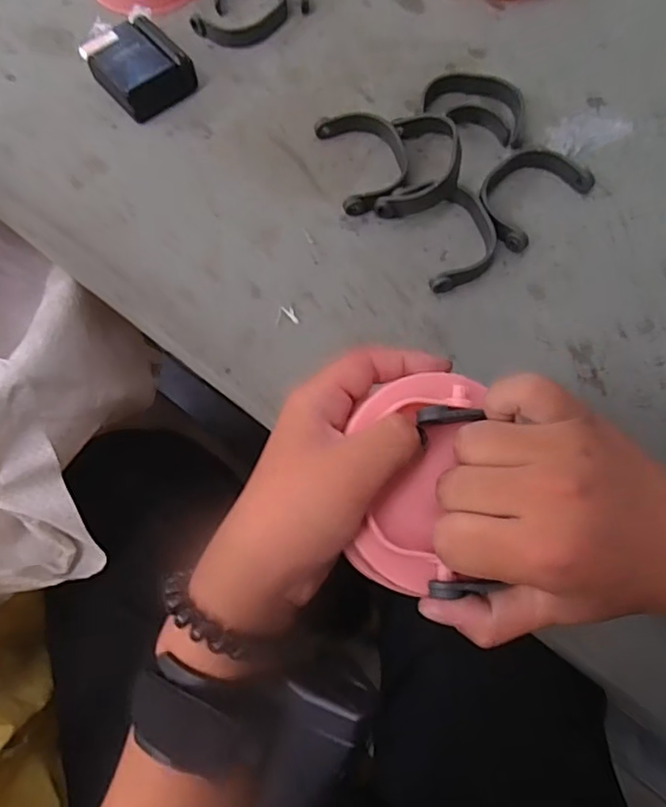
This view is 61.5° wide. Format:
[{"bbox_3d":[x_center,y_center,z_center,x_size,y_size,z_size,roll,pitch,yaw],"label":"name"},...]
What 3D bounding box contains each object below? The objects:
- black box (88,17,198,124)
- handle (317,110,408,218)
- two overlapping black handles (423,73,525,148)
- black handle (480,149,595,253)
[{"bbox_3d":[-0.136,-0.238,0.397,0.057,0.028,0.061,-39,74,-12],"label":"black box"},{"bbox_3d":[0.023,-0.163,0.375,0.050,0.014,0.076,-16,71,-5],"label":"handle"},{"bbox_3d":[0.101,-0.211,0.394,0.077,0.019,0.033,25,73,10],"label":"two overlapping black handles"},{"bbox_3d":[0.125,-0.136,0.363,0.075,0.016,0.053,-41,75,-13],"label":"black handle"}]

